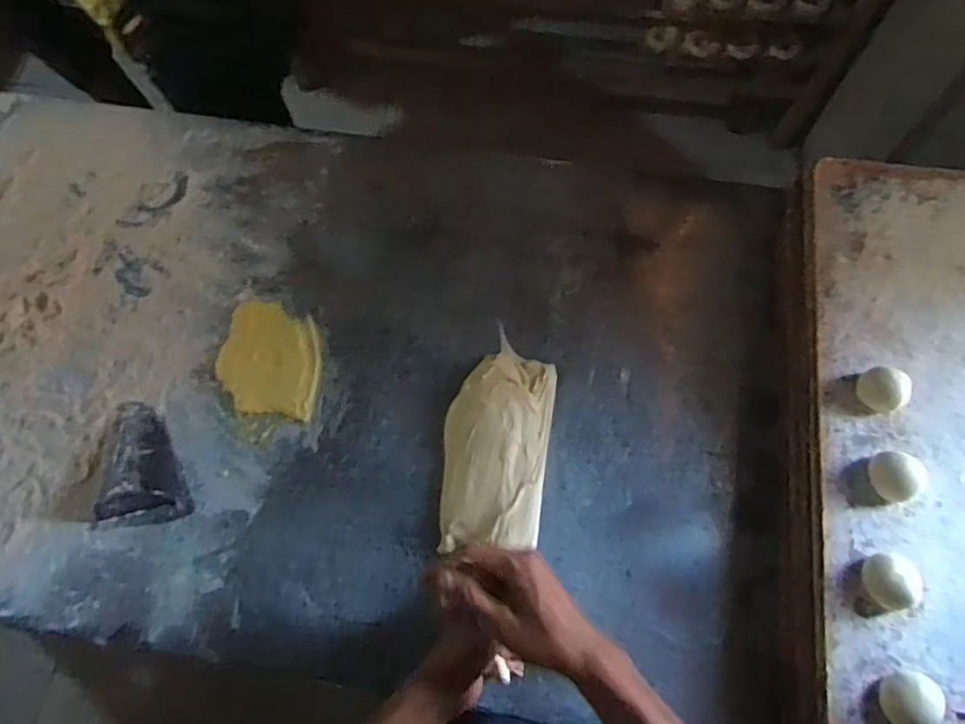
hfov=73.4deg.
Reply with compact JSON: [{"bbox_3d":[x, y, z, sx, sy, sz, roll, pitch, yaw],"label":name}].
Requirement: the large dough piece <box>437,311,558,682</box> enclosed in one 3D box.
[{"bbox_3d":[0.017,0.080,0.673,0.104,0.026,0.220,7,68,5],"label":"large dough piece"}]

